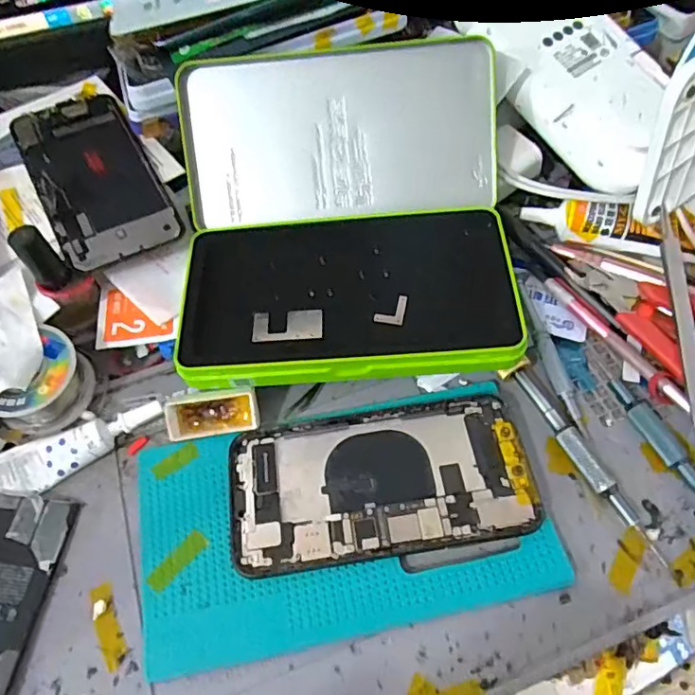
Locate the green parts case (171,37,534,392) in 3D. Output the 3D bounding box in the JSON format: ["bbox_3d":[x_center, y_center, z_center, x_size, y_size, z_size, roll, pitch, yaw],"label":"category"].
[{"bbox_3d":[-0.003,-0.082,0.325,0.187,0.083,0.192,-3,58,2],"label":"green parts case"}]

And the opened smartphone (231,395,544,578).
[{"bbox_3d":[0.016,0.067,0.282,0.147,0.009,0.074,-8,57,-1],"label":"opened smartphone"}]

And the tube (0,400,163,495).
[{"bbox_3d":[-0.148,0.053,0.296,0.097,0.011,0.026,-21,59,-9],"label":"tube"}]

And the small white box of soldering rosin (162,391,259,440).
[{"bbox_3d":[-0.073,0.037,0.300,0.048,0.010,0.023,-5,84,-7],"label":"small white box of soldering rosin"}]

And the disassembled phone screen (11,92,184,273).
[{"bbox_3d":[-0.166,-0.114,0.362,0.071,0.009,0.141,-25,68,-18],"label":"disassembled phone screen"}]

